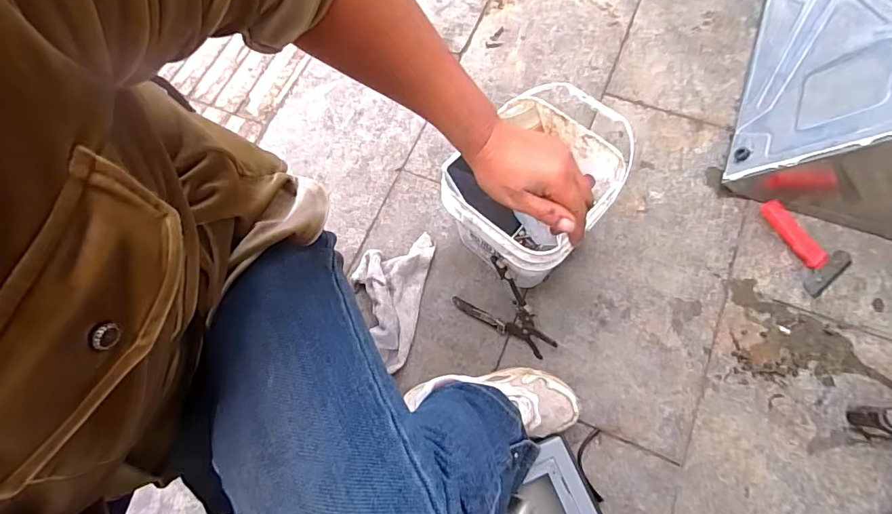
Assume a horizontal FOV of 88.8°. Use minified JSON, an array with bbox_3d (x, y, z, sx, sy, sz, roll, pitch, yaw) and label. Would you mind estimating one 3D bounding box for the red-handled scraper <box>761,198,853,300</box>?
[{"bbox_3d":[0.605,-0.026,0.778,0.099,0.024,0.170,-40,90,-14],"label":"red-handled scraper"}]

